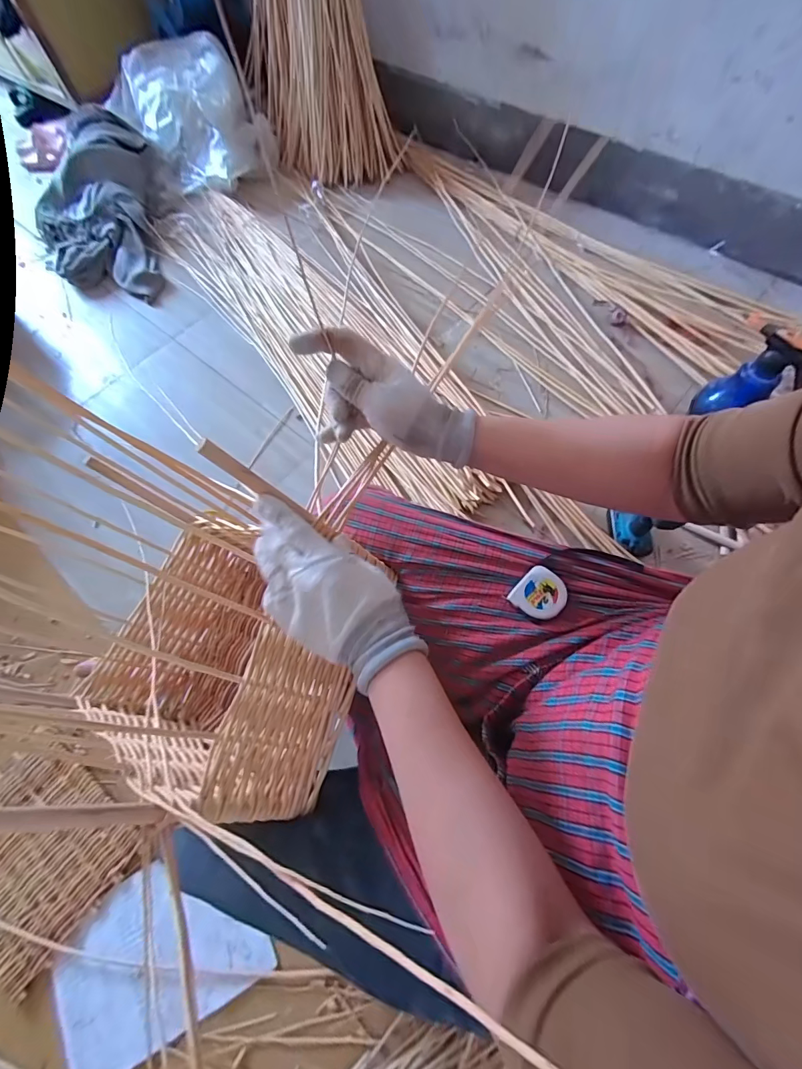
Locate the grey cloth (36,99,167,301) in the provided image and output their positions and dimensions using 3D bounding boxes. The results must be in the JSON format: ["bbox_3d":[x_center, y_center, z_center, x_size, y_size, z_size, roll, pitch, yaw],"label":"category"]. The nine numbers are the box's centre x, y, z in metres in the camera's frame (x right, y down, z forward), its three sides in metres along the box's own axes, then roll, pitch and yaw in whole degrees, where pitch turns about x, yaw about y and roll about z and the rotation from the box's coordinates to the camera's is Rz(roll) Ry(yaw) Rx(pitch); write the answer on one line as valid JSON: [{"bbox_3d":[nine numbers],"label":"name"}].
[{"bbox_3d":[-0.973,-1.010,1.283,0.370,0.199,0.641,-12,68,-3],"label":"grey cloth"}]

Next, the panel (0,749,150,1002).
[{"bbox_3d":[-0.618,0.526,0.711,0.297,0.025,0.239,33,65,15],"label":"panel"}]

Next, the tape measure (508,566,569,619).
[{"bbox_3d":[0.150,0.064,0.452,0.050,0.011,0.050,40,74,16],"label":"tape measure"}]

